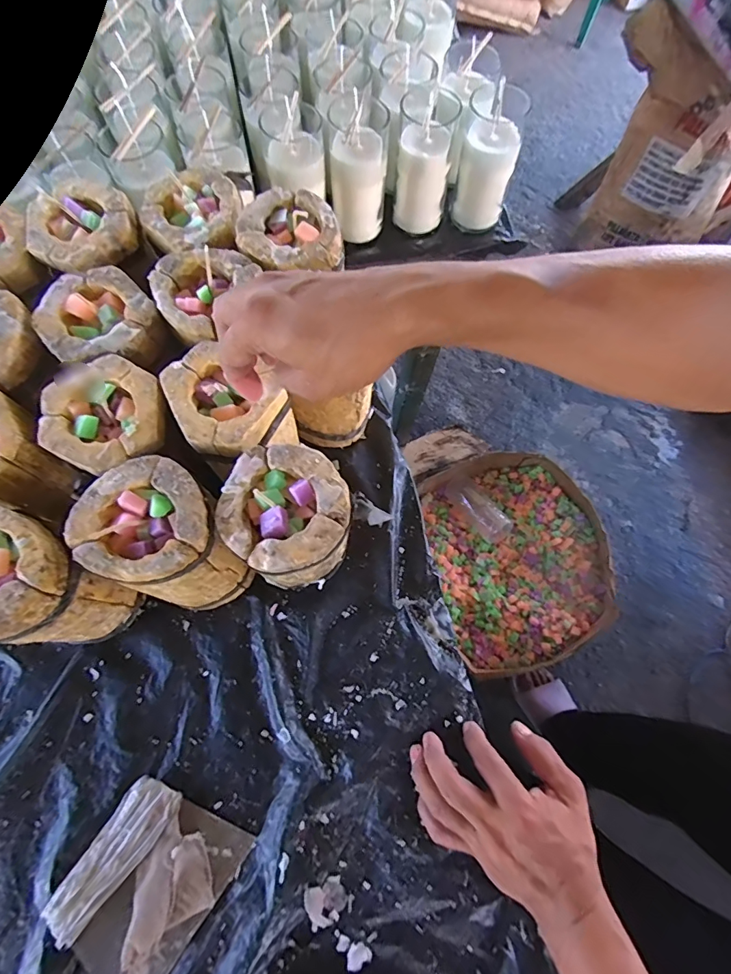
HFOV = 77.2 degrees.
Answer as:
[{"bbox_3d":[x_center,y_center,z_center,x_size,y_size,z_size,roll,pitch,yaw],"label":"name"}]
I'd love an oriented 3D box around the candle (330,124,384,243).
[{"bbox_3d":[-0.008,-0.371,0.555,0.063,0.119,0.058,5,69,0],"label":"candle"}]

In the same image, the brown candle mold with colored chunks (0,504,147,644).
[{"bbox_3d":[-0.252,0.085,0.374,0.109,0.158,0.096,33,72,10],"label":"brown candle mold with colored chunks"}]

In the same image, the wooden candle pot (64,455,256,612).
[{"bbox_3d":[-0.155,0.053,0.390,0.087,0.163,0.093,1,71,-2],"label":"wooden candle pot"}]

